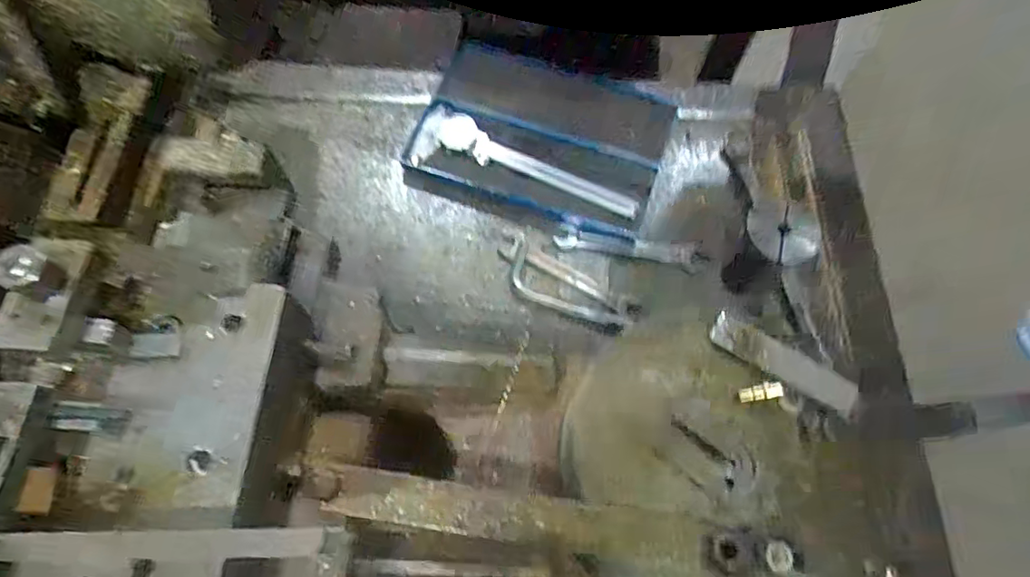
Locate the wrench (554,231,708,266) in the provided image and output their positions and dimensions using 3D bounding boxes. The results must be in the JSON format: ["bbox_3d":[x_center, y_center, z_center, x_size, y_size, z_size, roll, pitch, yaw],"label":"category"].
[{"bbox_3d":[0.109,-0.039,0.552,0.138,0.006,0.019,6,88,-1],"label":"wrench"}]

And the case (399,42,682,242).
[{"bbox_3d":[0.031,-0.156,0.593,0.237,0.026,0.189,19,67,6],"label":"case"}]

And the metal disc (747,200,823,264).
[{"bbox_3d":[0.217,-0.046,0.470,0.051,0.006,0.055,-9,62,19],"label":"metal disc"}]

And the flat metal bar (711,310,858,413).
[{"bbox_3d":[0.161,0.043,0.350,0.088,0.008,0.026,33,69,12],"label":"flat metal bar"}]

